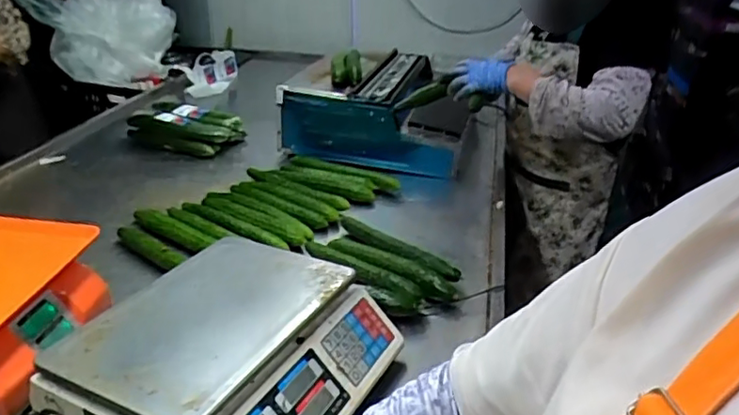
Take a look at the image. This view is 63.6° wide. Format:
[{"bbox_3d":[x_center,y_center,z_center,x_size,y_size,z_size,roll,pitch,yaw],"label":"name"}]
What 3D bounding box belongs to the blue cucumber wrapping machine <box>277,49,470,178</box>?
[{"bbox_3d":[0.023,-0.243,1.450,0.413,0.178,0.405,5,27,8],"label":"blue cucumber wrapping machine"}]

